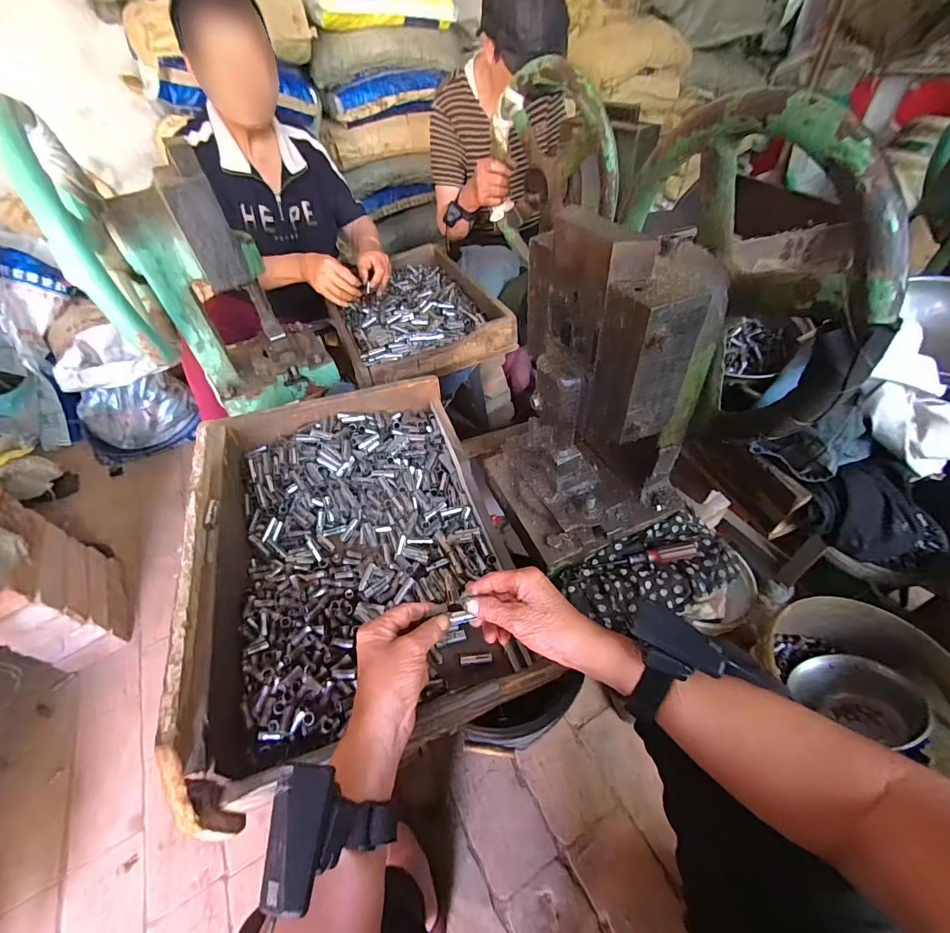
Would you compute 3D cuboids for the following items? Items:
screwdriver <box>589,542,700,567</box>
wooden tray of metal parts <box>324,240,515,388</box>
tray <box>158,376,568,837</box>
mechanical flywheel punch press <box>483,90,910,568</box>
[{"bbox_3d":[0.222,0.119,0.544,0.133,0.021,0.019,-9,48,-2],"label":"screwdriver"},{"bbox_3d":[-0.153,-0.358,0.944,0.313,0.070,0.457,-21,49,-13],"label":"wooden tray of metal parts"},{"bbox_3d":[-0.154,0.080,0.544,0.339,0.136,0.478,-18,49,-10],"label":"tray"},{"bbox_3d":[0.164,-0.100,0.462,0.249,0.403,0.300,-22,50,-14],"label":"mechanical flywheel punch press"}]

